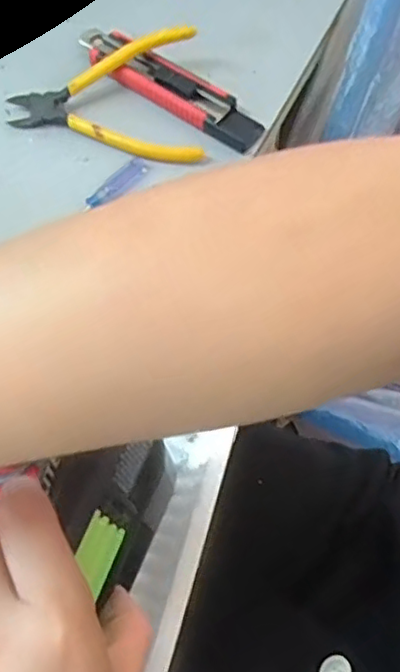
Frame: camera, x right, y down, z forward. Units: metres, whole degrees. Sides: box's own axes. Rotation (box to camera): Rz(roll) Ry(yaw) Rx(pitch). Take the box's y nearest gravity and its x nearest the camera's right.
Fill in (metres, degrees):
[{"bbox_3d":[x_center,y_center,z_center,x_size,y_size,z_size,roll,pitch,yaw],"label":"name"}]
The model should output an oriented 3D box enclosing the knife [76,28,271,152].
[{"bbox_3d":[-0.026,-0.194,0.471,0.164,0.015,0.035,32,69,15],"label":"knife"}]

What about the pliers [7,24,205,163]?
[{"bbox_3d":[-0.072,-0.178,0.454,0.140,0.030,0.100,-2,65,0],"label":"pliers"}]

